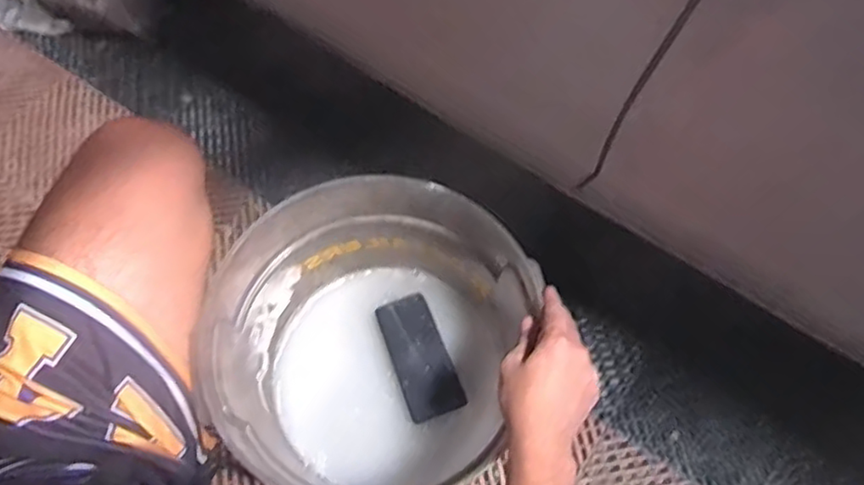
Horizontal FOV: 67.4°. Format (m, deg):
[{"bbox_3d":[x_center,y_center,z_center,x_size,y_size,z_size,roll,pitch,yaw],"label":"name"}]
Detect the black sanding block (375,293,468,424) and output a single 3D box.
[{"bbox_3d":[-0.016,0.132,0.755,0.065,0.017,0.142,-21,68,-9],"label":"black sanding block"}]

